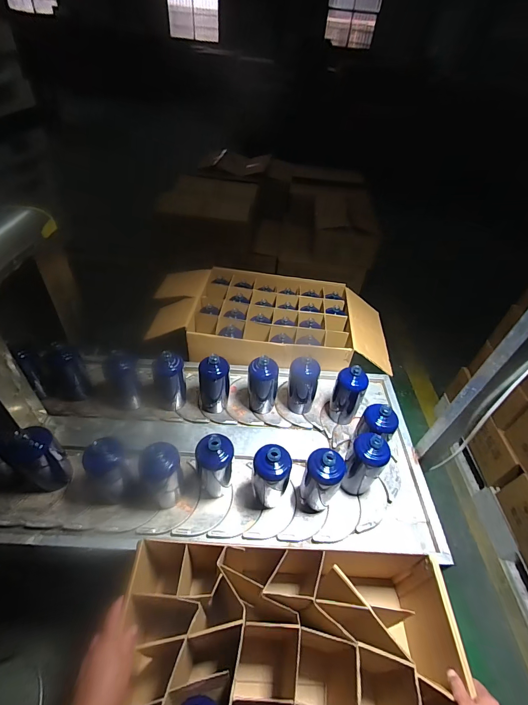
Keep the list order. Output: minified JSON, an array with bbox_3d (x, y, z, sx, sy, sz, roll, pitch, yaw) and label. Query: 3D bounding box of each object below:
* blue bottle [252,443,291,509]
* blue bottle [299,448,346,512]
[{"bbox_3d":[0.015,0.279,0.734,0.080,0.174,0.068,2,44,-4],"label":"blue bottle"},{"bbox_3d":[0.126,0.285,0.732,0.076,0.197,0.070,3,44,-3],"label":"blue bottle"}]

